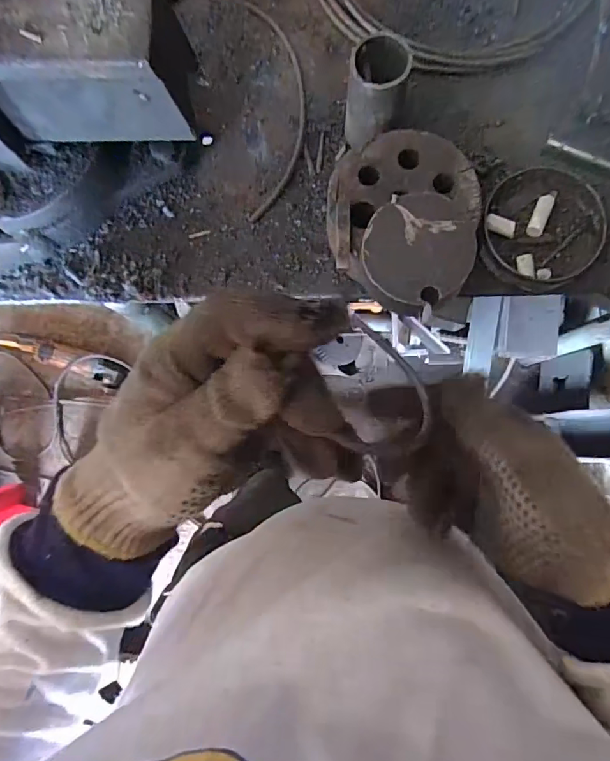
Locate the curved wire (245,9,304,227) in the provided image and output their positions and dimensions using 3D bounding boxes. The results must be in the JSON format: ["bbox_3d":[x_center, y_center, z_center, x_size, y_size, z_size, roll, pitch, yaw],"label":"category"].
[{"bbox_3d":[-0.023,-0.227,0.400,0.046,0.006,0.191,-2,84,2],"label":"curved wire"}]

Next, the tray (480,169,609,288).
[{"bbox_3d":[0.184,-0.119,0.375,0.087,0.014,0.095,0,84,3],"label":"tray"}]

